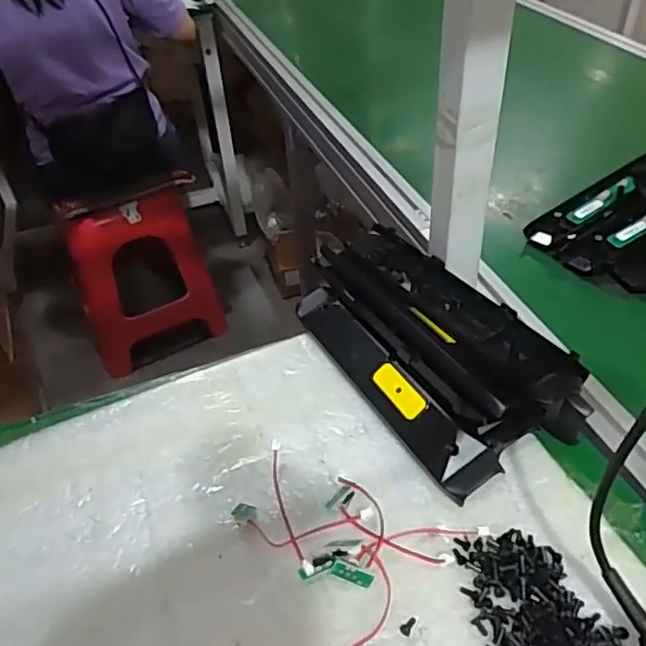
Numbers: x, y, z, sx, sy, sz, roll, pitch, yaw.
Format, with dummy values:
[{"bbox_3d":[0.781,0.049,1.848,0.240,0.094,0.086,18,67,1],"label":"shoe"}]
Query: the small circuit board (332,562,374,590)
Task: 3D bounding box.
[{"bbox_3d":[0.021,0.179,0.432,0.029,0.007,0.012,26,92,-4],"label":"small circuit board"}]

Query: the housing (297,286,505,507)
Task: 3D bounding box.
[{"bbox_3d":[0.054,0.042,0.566,0.053,0.032,0.282,-23,46,-19],"label":"housing"}]

